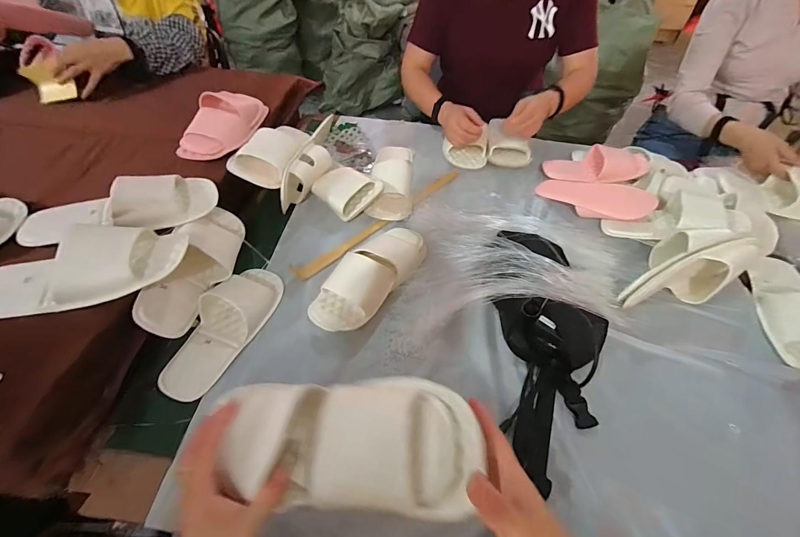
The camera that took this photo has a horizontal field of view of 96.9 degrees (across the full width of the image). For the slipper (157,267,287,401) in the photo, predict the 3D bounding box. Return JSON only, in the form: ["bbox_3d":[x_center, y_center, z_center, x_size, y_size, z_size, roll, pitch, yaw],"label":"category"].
[{"bbox_3d":[-0.272,0.080,0.550,0.091,0.051,0.232,21,51,15],"label":"slipper"}]

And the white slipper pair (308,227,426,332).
[{"bbox_3d":[-0.048,-0.003,0.601,0.104,0.068,0.245,26,53,19],"label":"white slipper pair"}]

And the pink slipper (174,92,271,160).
[{"bbox_3d":[-0.361,-0.302,0.726,0.107,0.058,0.221,3,49,0],"label":"pink slipper"}]

